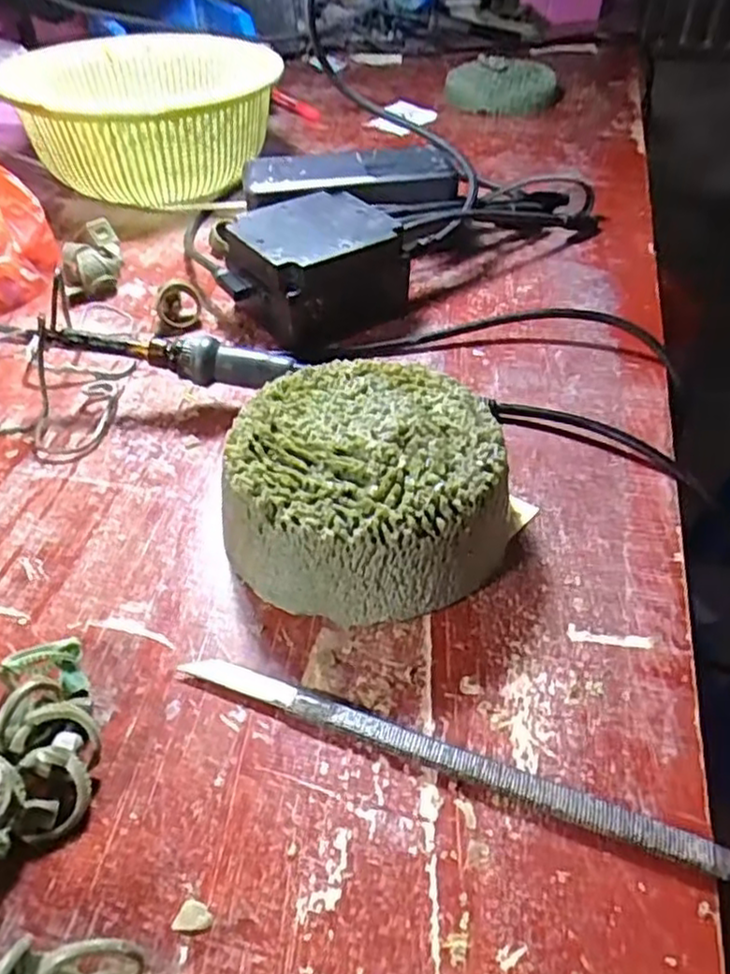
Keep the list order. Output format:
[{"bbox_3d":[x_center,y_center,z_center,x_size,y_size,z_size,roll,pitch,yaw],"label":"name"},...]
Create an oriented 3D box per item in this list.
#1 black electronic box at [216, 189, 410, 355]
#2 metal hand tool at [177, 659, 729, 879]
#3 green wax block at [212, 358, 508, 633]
[{"bbox_3d":[-0.027,-0.118,0.381,0.086,0.049,0.081,-30,51,-27],"label":"black electronic box"},{"bbox_3d":[0.019,0.079,0.208,0.164,0.006,0.010,16,46,17],"label":"metal hand tool"},{"bbox_3d":[0.002,-0.001,0.263,0.103,0.046,0.097,2,44,3],"label":"green wax block"}]

